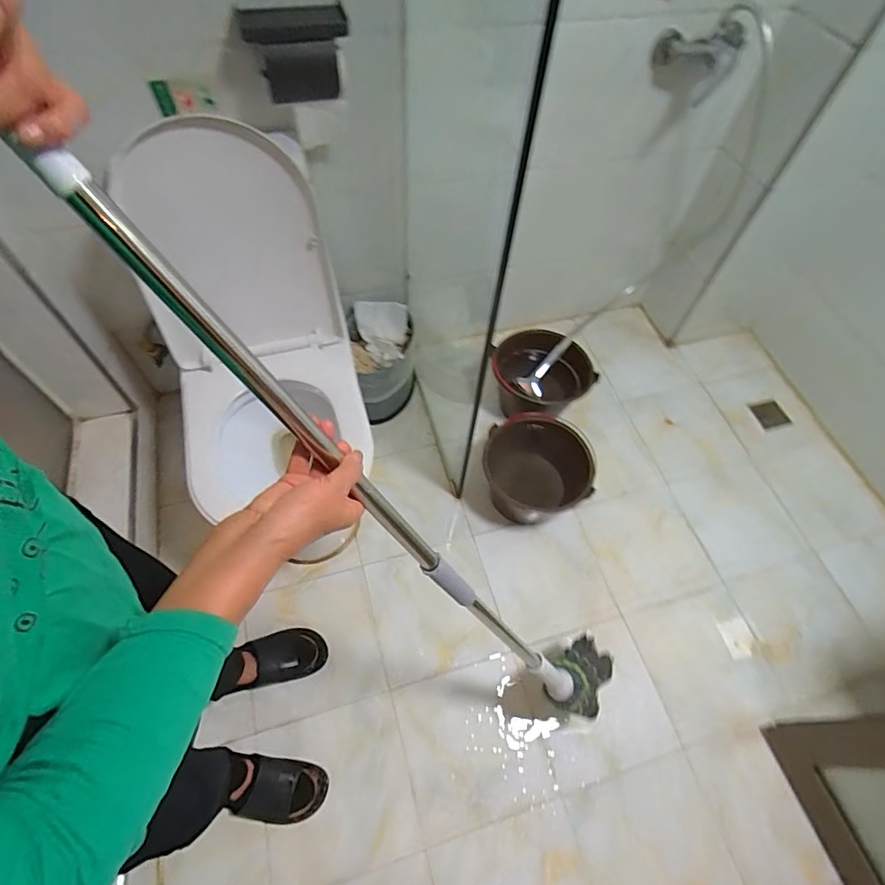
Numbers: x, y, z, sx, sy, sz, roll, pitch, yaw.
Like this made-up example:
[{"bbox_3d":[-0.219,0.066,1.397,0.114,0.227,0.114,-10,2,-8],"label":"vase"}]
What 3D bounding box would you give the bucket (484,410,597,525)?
[{"bbox_3d":[0.244,0.074,1.335,0.267,0.207,0.267,2,59,-3],"label":"bucket"}]

